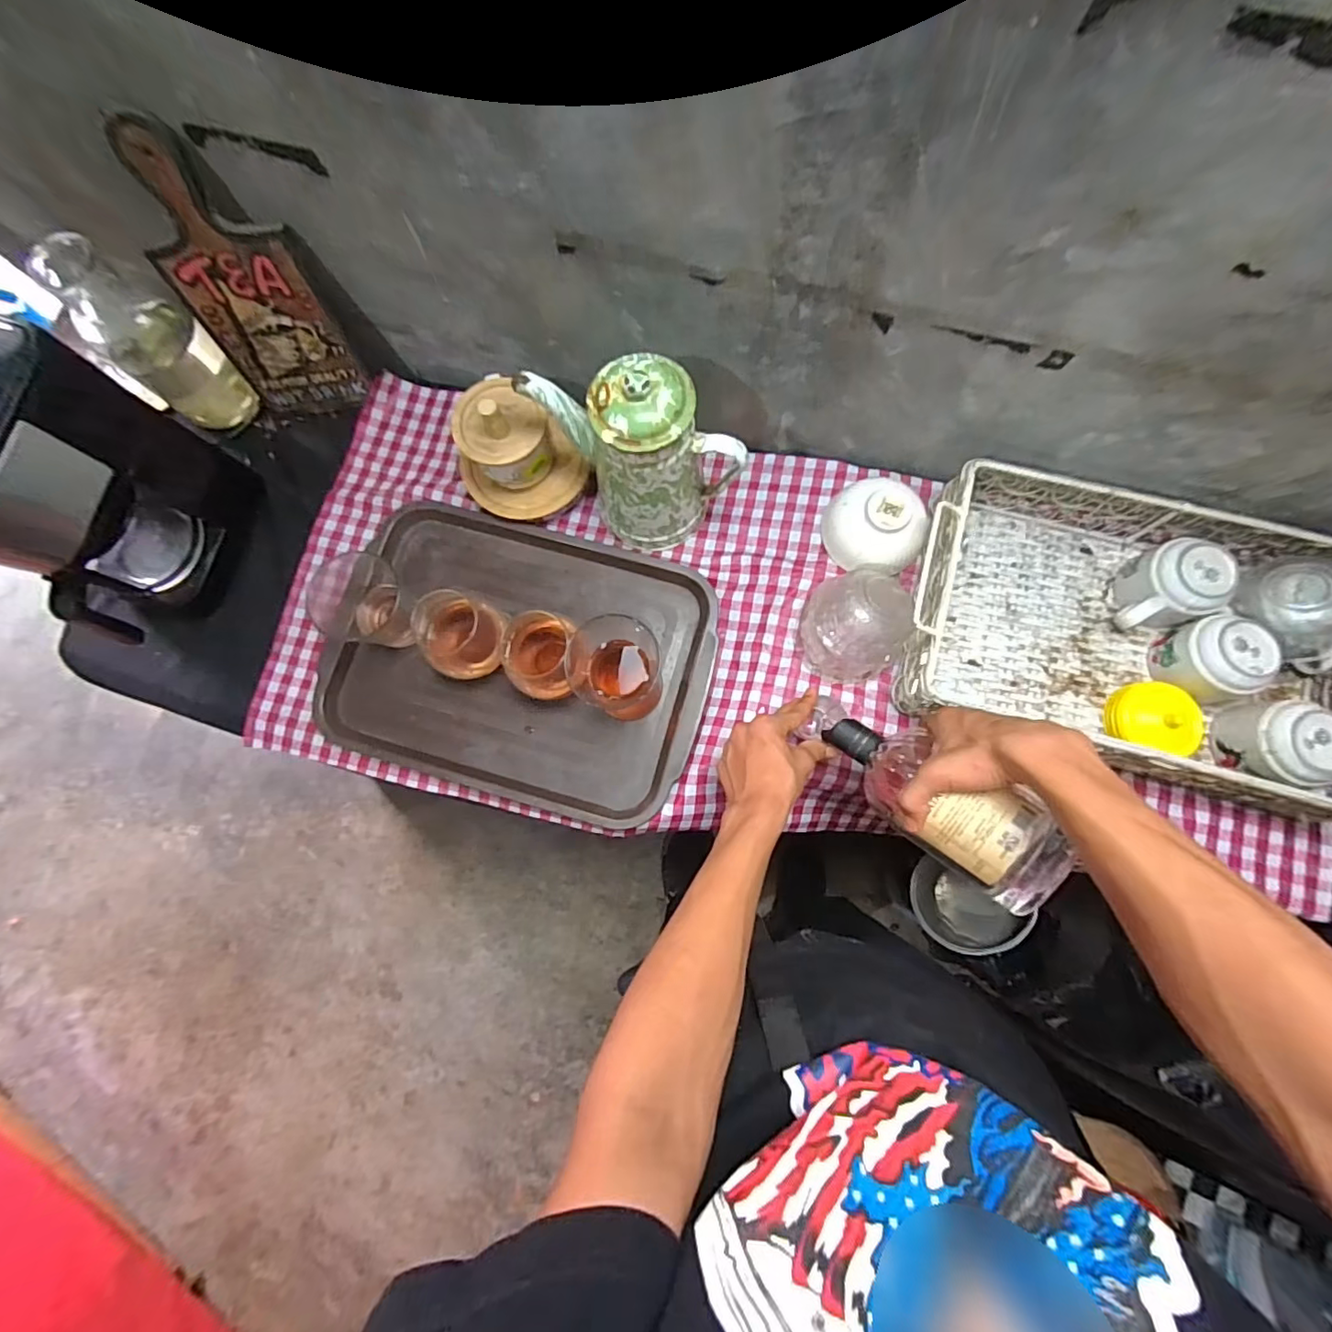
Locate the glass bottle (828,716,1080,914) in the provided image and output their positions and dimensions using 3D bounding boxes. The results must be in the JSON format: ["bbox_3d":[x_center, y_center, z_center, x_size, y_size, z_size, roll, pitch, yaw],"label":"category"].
[{"bbox_3d":[0.221,0.110,0.470,0.070,0.062,0.202,-46,56,-7],"label":"glass bottle"}]

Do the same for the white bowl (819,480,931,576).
[{"bbox_3d":[0.227,-0.156,0.608,0.099,0.058,0.109,-5,79,1],"label":"white bowl"}]

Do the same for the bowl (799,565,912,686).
[{"bbox_3d":[0.198,-0.043,0.582,0.098,0.074,0.102,0,79,1],"label":"bowl"}]

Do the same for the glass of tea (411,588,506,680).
[{"bbox_3d":[-0.221,-0.034,0.608,0.085,0.093,0.080,0,79,1],"label":"glass of tea"}]

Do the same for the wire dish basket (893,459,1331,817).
[{"bbox_3d":[0.462,-0.034,0.562,0.430,0.089,0.259,16,80,4],"label":"wire dish basket"}]

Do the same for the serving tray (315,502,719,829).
[{"bbox_3d":[-0.167,-0.010,0.646,0.425,0.031,0.309,16,80,4],"label":"serving tray"}]

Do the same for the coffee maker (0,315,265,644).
[{"bbox_3d":[-0.580,-0.162,0.560,0.140,0.257,0.232,12,80,4],"label":"coffee maker"}]

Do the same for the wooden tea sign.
[{"bbox_3d":[-0.442,-0.396,0.595,0.139,0.273,0.014,-9,61,1],"label":"wooden tea sign"}]

